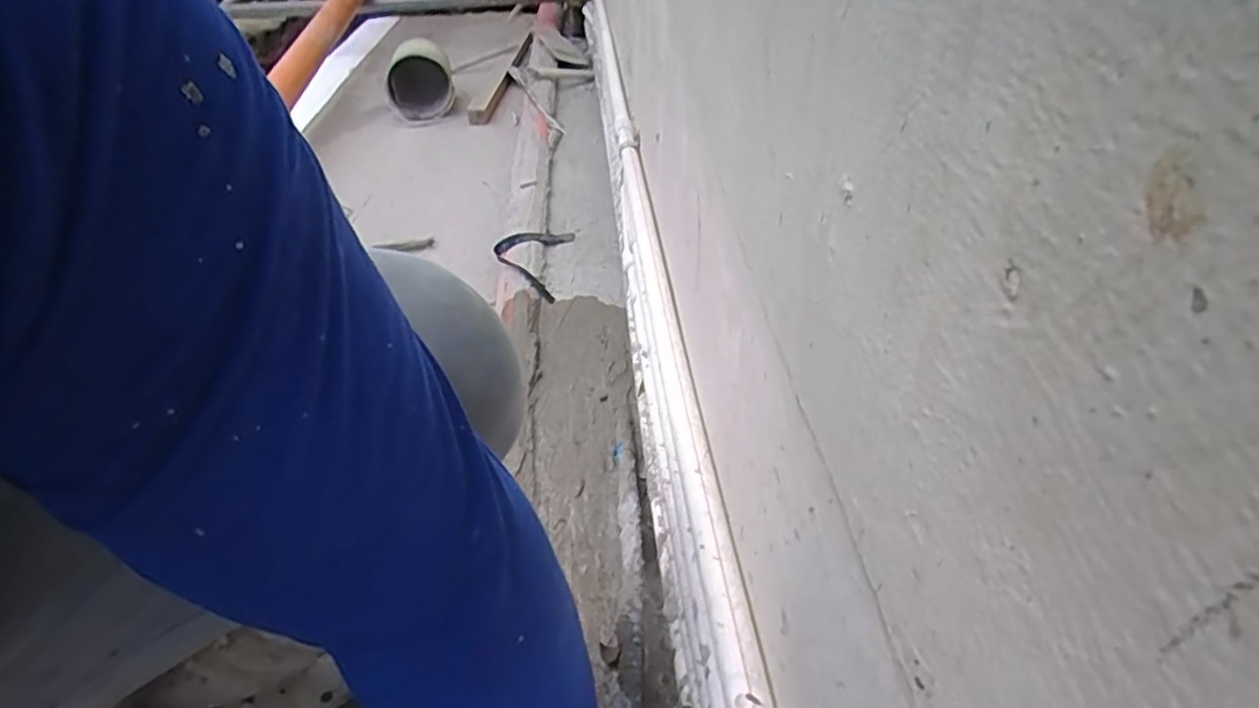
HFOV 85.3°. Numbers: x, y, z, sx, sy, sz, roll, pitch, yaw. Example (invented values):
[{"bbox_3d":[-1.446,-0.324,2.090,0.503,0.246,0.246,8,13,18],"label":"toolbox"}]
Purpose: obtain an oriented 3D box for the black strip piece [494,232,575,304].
[{"bbox_3d":[-0.175,-0.168,1.195,0.126,0.038,0.211,1,38,6],"label":"black strip piece"}]

